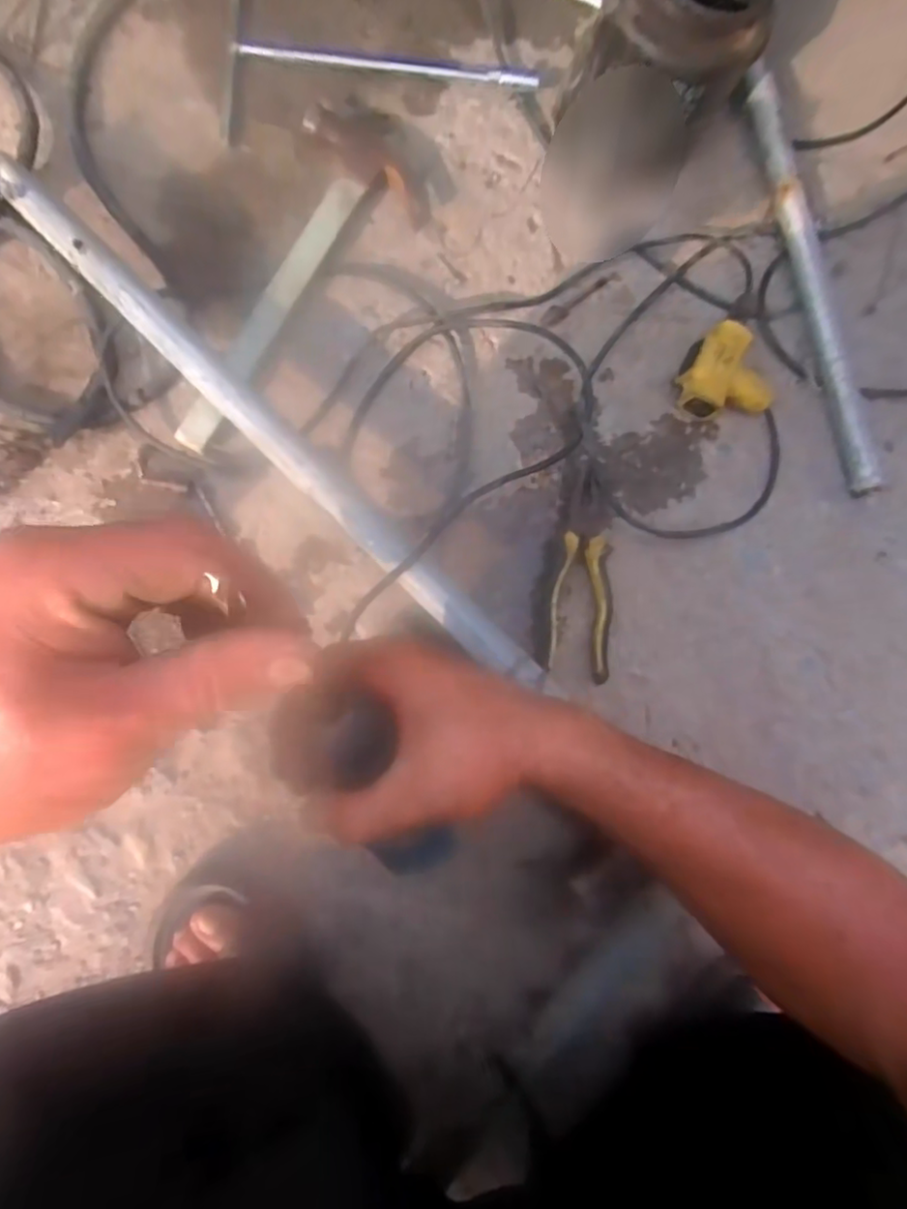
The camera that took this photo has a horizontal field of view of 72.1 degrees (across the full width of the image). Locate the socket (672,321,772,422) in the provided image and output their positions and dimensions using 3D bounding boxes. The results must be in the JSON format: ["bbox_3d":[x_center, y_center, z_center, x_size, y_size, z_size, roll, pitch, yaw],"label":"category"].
[{"bbox_3d":[0.261,-0.216,0.598,0.087,0.041,0.091,-34,91,-8],"label":"socket"}]

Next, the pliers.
[{"bbox_3d":[0.121,-0.028,0.572,0.060,0.020,0.188,6,86,-7],"label":"pliers"}]

